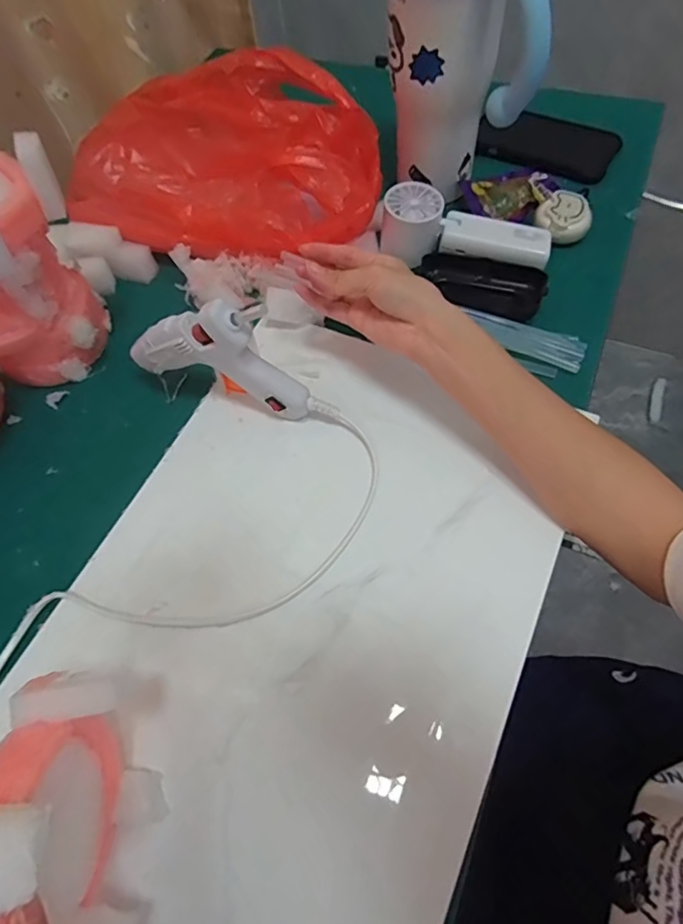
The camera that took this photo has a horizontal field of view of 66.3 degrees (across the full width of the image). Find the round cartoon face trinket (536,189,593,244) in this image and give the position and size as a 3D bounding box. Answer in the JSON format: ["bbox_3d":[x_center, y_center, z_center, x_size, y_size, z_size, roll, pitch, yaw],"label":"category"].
[{"bbox_3d":[0.210,-0.229,0.492,0.049,0.021,0.049,-2,61,4],"label":"round cartoon face trinket"}]

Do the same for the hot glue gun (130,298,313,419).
[{"bbox_3d":[-0.092,-0.076,0.396,0.138,0.115,0.024,15,64,13],"label":"hot glue gun"}]

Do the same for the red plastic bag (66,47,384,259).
[{"bbox_3d":[-0.112,-0.273,0.476,0.305,0.103,0.134,15,64,13],"label":"red plastic bag"}]

